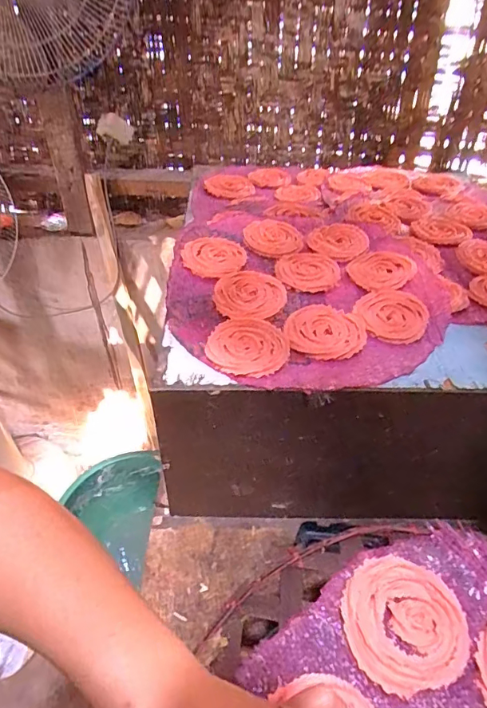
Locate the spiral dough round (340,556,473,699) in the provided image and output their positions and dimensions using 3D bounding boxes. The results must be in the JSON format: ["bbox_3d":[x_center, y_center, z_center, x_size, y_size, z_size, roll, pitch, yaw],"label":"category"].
[{"bbox_3d":[0.110,0.183,0.325,0.081,0.005,0.081,2,45,-2],"label":"spiral dough round"}]

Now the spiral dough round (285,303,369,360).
[{"bbox_3d":[0.089,-0.025,0.512,0.083,0.004,0.080,2,45,-2],"label":"spiral dough round"}]

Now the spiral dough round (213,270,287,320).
[{"bbox_3d":[0.008,-0.072,0.555,0.081,0.009,0.086,2,45,-1],"label":"spiral dough round"}]

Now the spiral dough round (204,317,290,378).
[{"bbox_3d":[0.005,-0.009,0.493,0.083,0.004,0.086,2,45,-2],"label":"spiral dough round"}]

